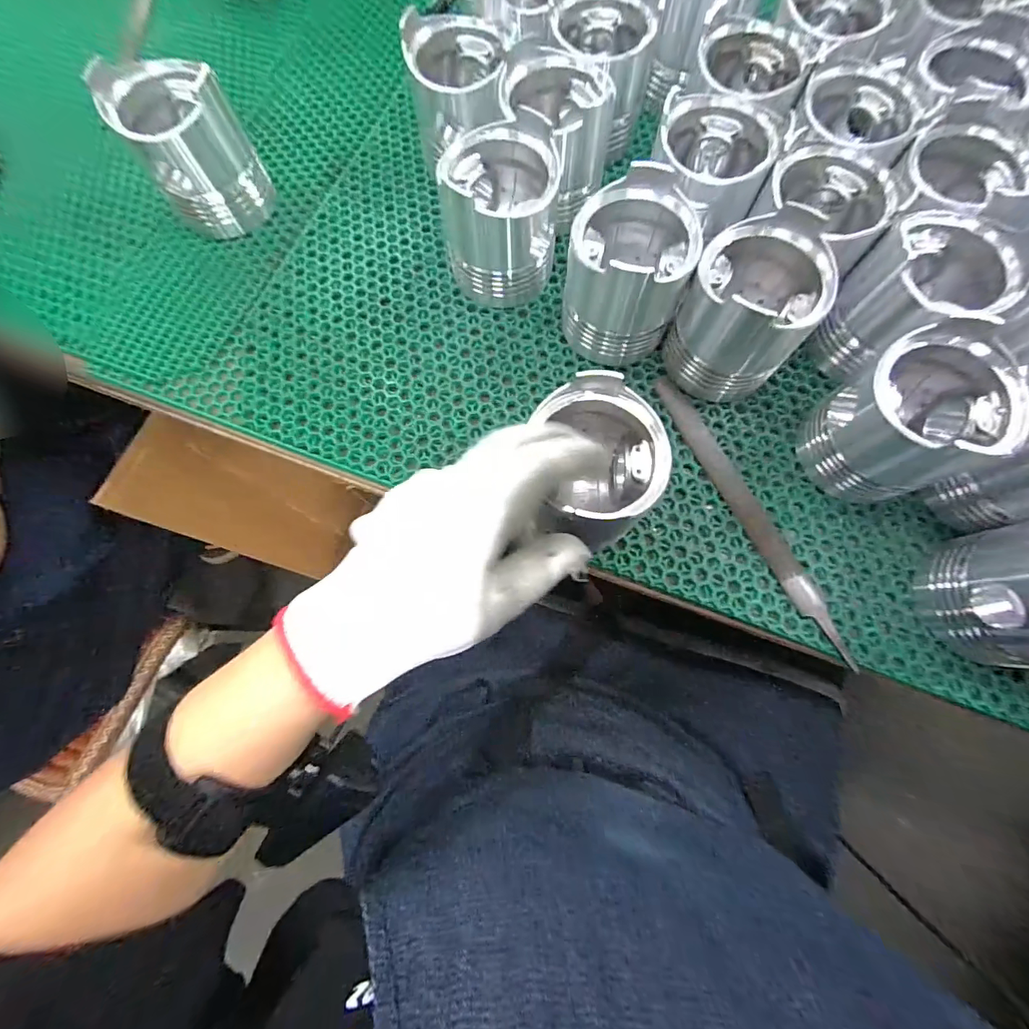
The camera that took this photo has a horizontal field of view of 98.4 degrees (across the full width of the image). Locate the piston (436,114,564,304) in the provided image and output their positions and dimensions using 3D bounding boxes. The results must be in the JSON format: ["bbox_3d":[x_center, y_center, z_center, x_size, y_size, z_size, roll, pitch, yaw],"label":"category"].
[{"bbox_3d":[-0.010,-0.230,0.342,0.085,0.092,0.081,0,75,1],"label":"piston"}]

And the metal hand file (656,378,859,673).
[{"bbox_3d":[0.169,-0.003,0.321,0.020,0.006,0.231,-27,77,-6],"label":"metal hand file"}]

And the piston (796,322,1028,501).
[{"bbox_3d":[0.252,-0.059,0.289,0.079,0.094,0.081,0,75,0],"label":"piston"}]

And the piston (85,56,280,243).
[{"bbox_3d":[-0.261,-0.294,0.363,0.070,0.092,0.075,32,78,8],"label":"piston"}]

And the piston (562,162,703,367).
[{"bbox_3d":[0.080,-0.175,0.324,0.084,0.092,0.079,0,75,0],"label":"piston"}]

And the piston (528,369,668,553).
[{"bbox_3d":[0.049,-0.027,0.284,0.075,0.096,0.081,0,75,0],"label":"piston"}]

